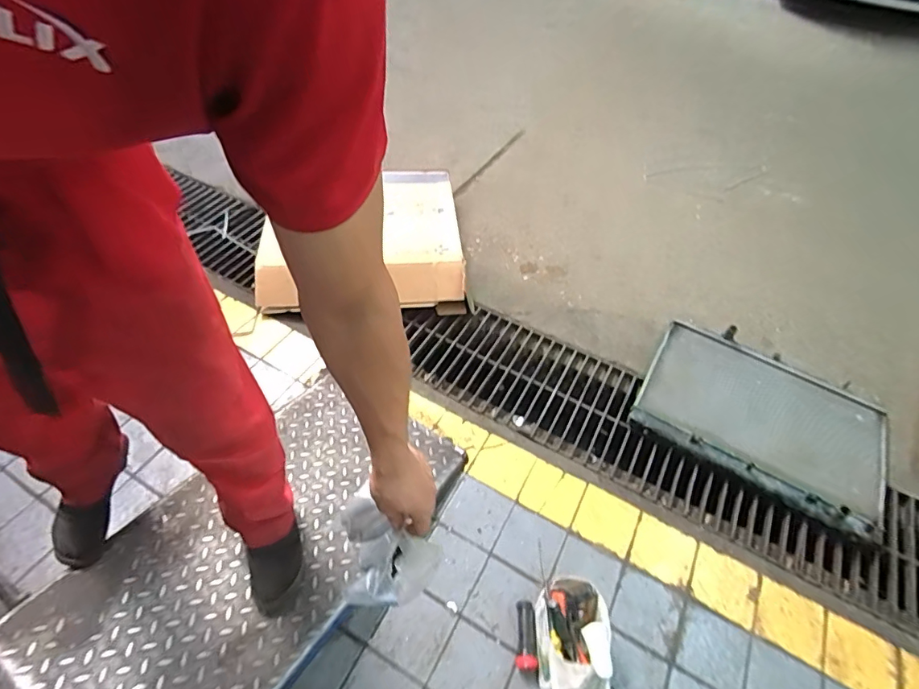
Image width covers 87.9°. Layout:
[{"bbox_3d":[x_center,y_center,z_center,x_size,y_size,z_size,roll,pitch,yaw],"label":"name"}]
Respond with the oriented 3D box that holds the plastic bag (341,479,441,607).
[{"bbox_3d":[-0.119,0.296,0.674,0.166,0.078,0.119,30,55,20],"label":"plastic bag"}]

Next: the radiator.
[{"bbox_3d":[0.885,0.190,1.438,0.663,0.053,0.502,28,66,33],"label":"radiator"}]

